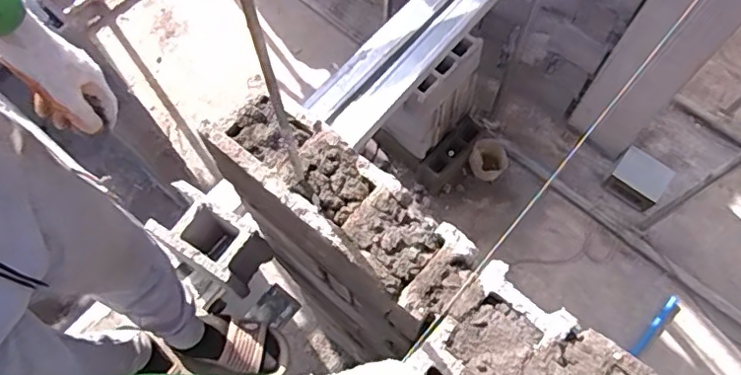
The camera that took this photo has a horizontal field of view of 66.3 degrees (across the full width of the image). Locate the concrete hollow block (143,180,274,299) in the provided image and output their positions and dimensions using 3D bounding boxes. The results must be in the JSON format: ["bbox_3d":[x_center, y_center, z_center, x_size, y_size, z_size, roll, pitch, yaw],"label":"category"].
[{"bbox_3d":[-0.318,0.121,1.188,0.184,0.214,0.124,28,72,11],"label":"concrete hollow block"}]

